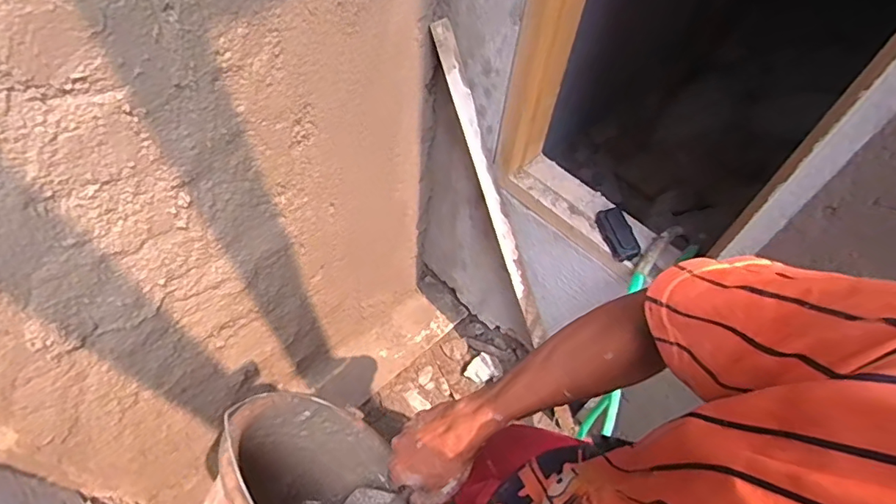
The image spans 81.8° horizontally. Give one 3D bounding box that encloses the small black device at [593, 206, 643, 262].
[{"bbox_3d":[0.326,-0.034,0.994,0.048,0.033,0.108,-19,72,-17],"label":"small black device"}]

